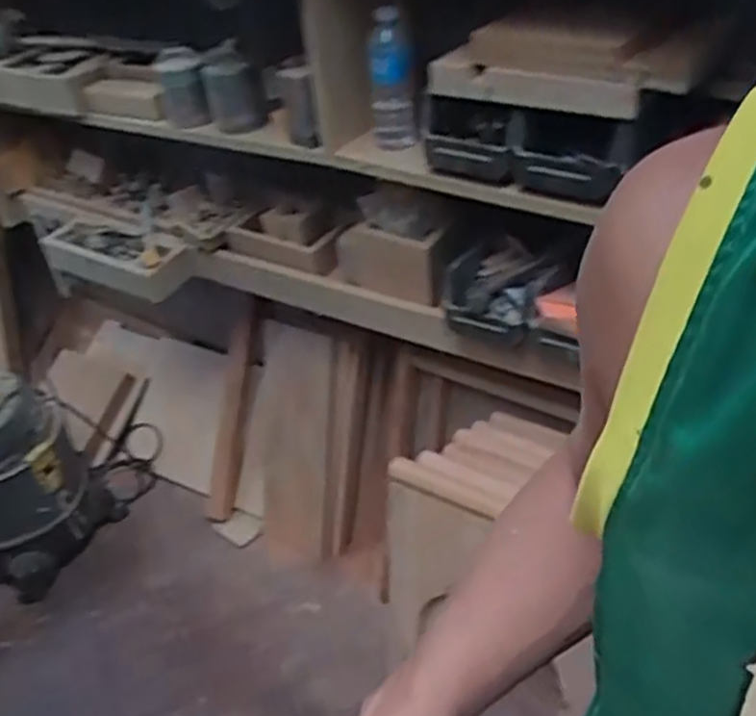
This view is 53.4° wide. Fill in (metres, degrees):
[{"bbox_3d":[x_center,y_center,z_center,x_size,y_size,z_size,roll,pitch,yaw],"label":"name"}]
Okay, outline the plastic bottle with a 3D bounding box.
[{"bbox_3d":[0.022,-0.382,1.033,0.058,0.184,0.071,-2,36,6],"label":"plastic bottle"}]

